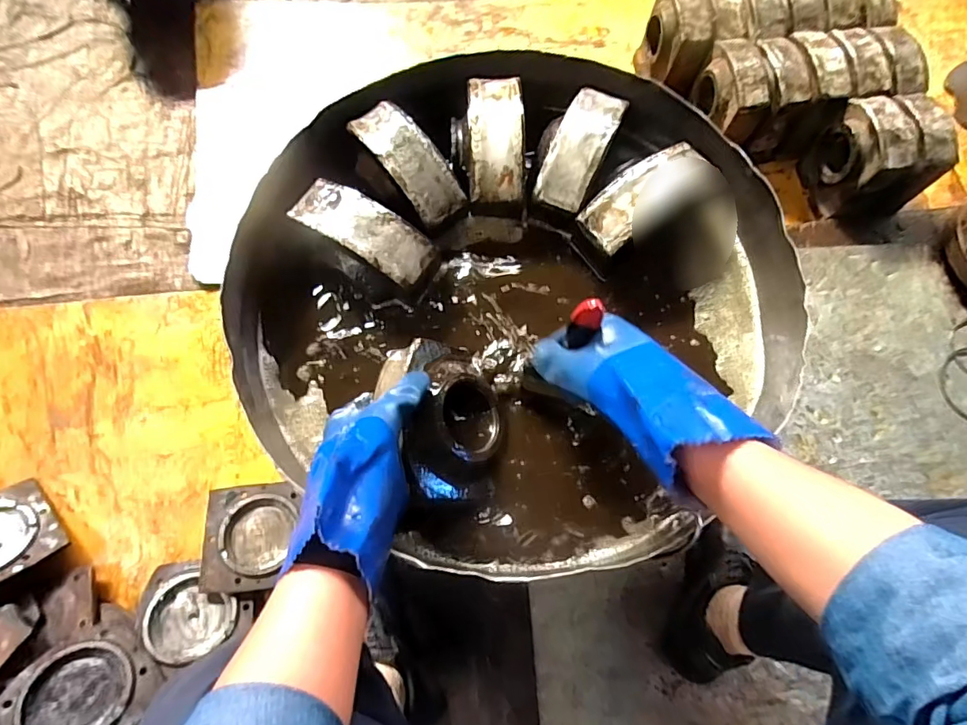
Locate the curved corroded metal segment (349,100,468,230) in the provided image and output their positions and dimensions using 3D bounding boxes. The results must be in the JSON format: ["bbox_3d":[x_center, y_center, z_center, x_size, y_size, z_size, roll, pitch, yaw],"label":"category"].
[{"bbox_3d":[-0.086,-0.226,0.578,0.061,0.040,0.155,-36,78,-13],"label":"curved corroded metal segment"}]

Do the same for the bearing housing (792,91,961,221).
[{"bbox_3d":[0.740,-0.385,0.972,0.161,0.168,0.182,-5,73,-4],"label":"bearing housing"}]

